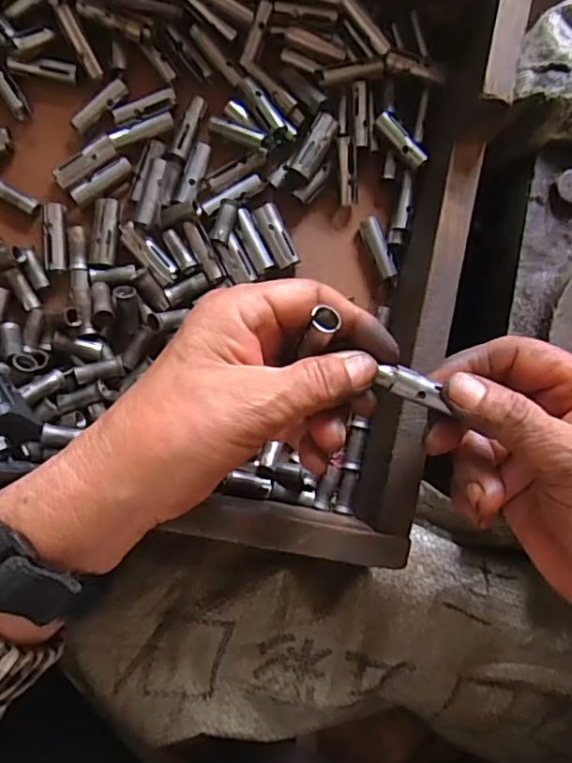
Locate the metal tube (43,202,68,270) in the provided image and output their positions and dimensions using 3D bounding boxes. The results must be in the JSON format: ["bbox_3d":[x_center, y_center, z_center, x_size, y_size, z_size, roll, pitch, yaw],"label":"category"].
[{"bbox_3d":[-0.126,-0.080,0.317,0.012,0.009,0.038,-4,85,-3],"label":"metal tube"}]

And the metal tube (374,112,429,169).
[{"bbox_3d":[0.067,-0.139,0.331,0.012,0.008,0.037,-37,87,-6],"label":"metal tube"}]

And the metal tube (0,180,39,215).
[{"bbox_3d":[-0.147,-0.100,0.316,0.025,0.010,0.009,28,84,0],"label":"metal tube"}]

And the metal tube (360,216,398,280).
[{"bbox_3d":[0.054,-0.078,0.340,0.011,0.011,0.036,-23,86,-5],"label":"metal tube"}]

